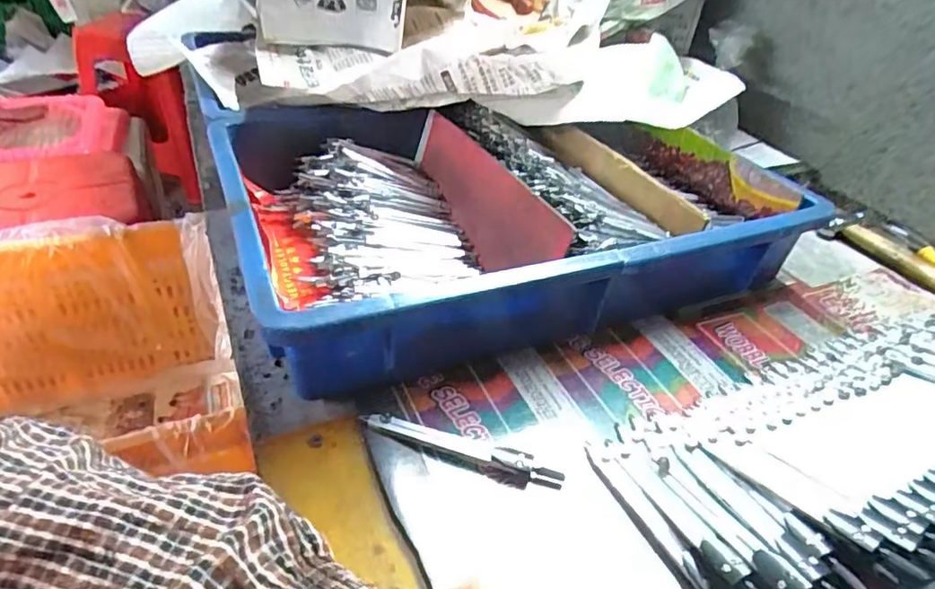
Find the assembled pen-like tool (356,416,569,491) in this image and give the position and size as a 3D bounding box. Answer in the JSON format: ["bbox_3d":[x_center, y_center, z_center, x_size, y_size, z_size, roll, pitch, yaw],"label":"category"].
[{"bbox_3d":[-0.004,0.086,0.316,0.113,0.009,0.018,15,38,13],"label":"assembled pen-like tool"}]

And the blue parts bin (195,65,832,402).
[{"bbox_3d":[0.021,-0.077,0.480,0.421,0.087,0.303,-12,40,-21],"label":"blue parts bin"}]

